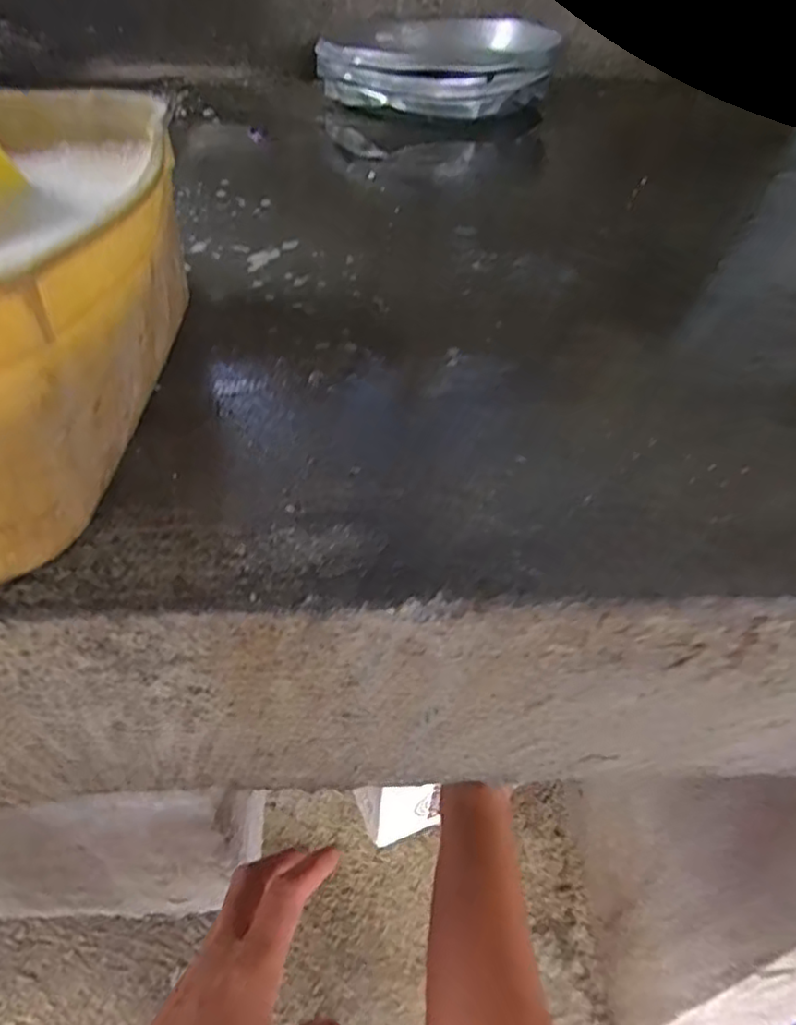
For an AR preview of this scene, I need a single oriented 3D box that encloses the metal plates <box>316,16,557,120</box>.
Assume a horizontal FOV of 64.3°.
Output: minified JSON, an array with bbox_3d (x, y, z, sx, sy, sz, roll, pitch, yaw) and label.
[{"bbox_3d":[0.026,-0.386,0.549,0.182,0.034,0.197,-1,45,-3],"label":"metal plates"}]

